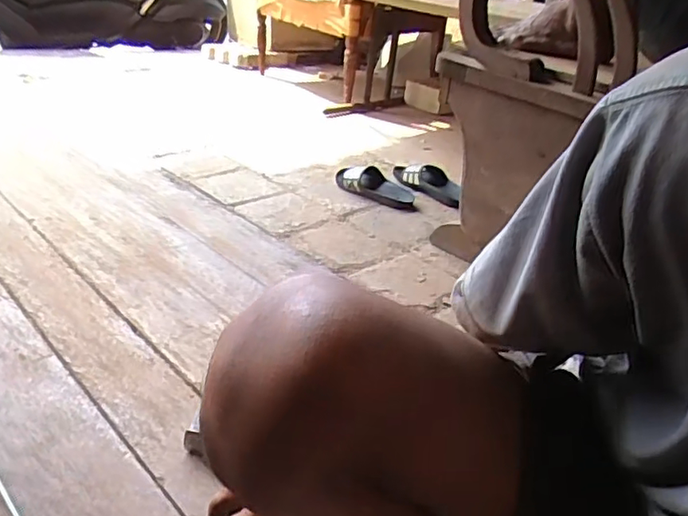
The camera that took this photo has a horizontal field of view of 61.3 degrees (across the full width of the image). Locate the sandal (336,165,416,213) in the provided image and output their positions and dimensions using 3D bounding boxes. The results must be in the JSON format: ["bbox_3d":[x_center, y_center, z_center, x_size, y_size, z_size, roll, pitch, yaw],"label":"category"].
[{"bbox_3d":[0.082,-0.199,1.587,0.124,0.053,0.285,-18,37,-39],"label":"sandal"}]

